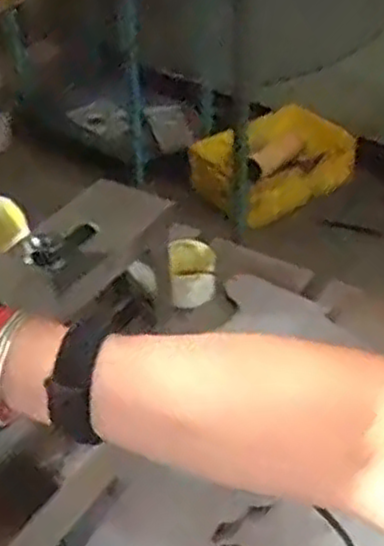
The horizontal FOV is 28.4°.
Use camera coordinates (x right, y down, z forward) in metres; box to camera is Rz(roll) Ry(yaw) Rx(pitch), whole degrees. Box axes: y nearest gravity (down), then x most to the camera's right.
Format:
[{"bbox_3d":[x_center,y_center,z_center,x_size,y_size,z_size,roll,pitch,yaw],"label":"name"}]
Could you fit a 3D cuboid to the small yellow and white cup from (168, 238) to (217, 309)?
[{"bbox_3d":[0.000,0.000,0.868,0.054,0.044,0.069,-4,40,0],"label":"small yellow and white cup"}]

